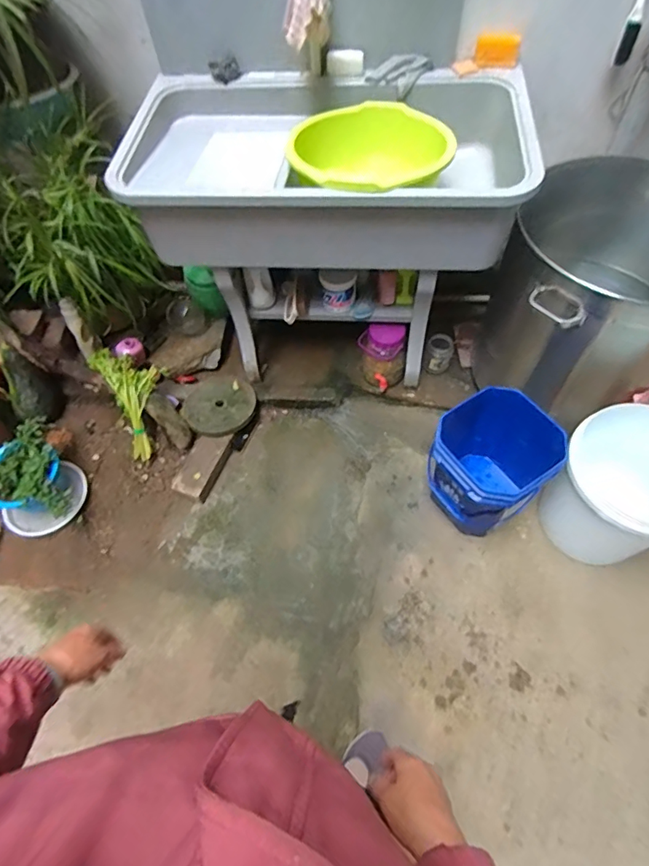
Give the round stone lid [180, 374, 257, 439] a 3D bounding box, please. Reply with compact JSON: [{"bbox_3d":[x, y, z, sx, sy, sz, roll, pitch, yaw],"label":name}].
[{"bbox_3d":[-0.348,-0.102,1.611,0.229,0.035,0.247,-1,58,2],"label":"round stone lid"}]

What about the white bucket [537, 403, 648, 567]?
[{"bbox_3d":[0.761,0.150,1.261,0.305,0.358,0.295,-2,61,3],"label":"white bucket"}]

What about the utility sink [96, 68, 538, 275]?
[{"bbox_3d":[0.005,-0.669,1.252,0.988,0.262,0.472,2,58,4],"label":"utility sink"}]

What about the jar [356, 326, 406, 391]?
[{"bbox_3d":[0.188,-0.240,1.593,0.149,0.264,0.117,3,58,4],"label":"jar"}]

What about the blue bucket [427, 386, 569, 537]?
[{"bbox_3d":[0.447,0.098,1.333,0.269,0.344,0.272,-37,65,-15],"label":"blue bucket"}]

